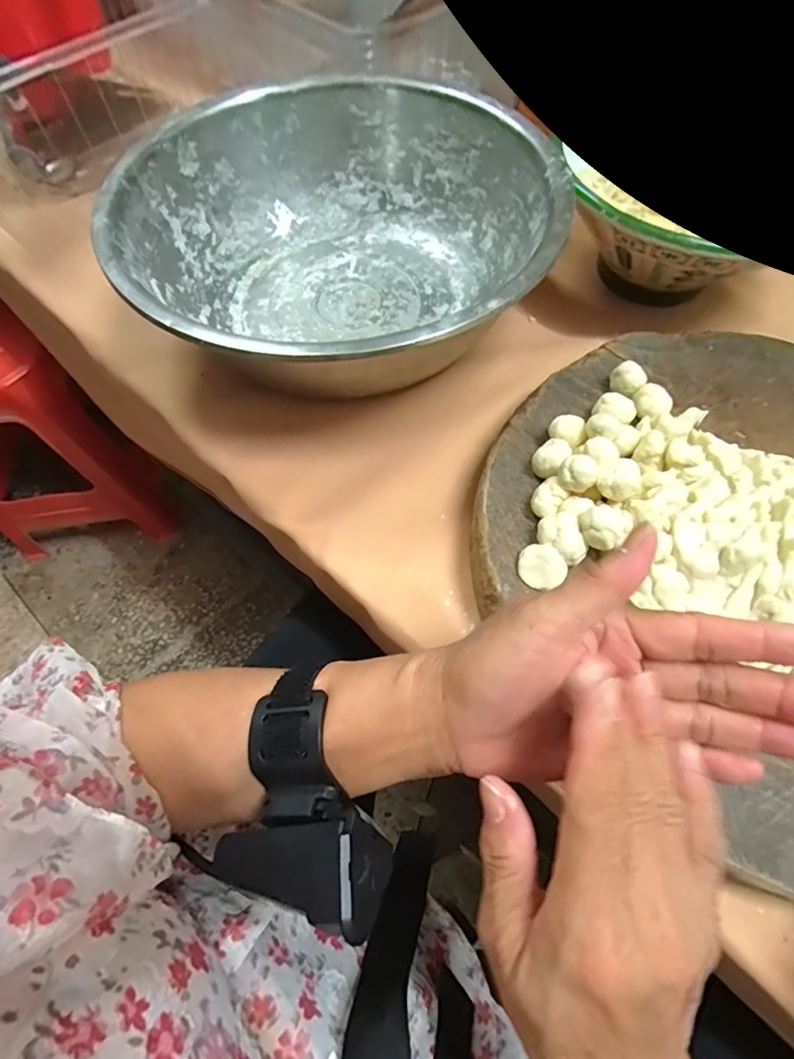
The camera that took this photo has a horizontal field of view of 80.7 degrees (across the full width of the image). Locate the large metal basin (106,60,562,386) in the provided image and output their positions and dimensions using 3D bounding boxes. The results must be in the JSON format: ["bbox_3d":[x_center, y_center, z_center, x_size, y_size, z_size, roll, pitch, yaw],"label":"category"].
[{"bbox_3d":[-0.045,-0.231,0.386,0.327,0.097,0.327,0,64,0],"label":"large metal basin"}]

